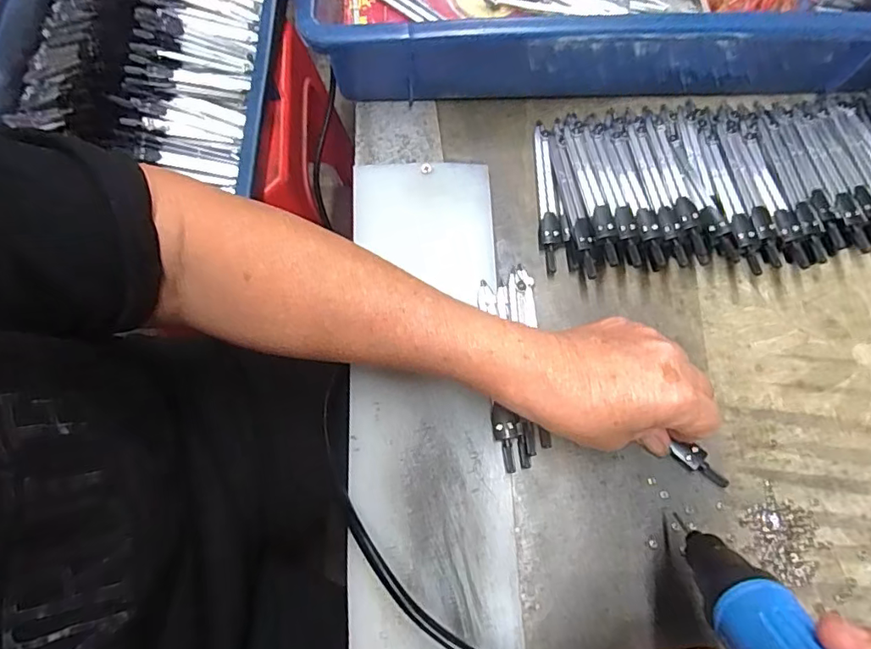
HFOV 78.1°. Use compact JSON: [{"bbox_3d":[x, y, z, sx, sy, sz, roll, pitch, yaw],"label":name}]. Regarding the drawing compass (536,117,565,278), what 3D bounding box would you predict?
[{"bbox_3d":[0.075,-0.089,0.366,0.014,0.008,0.111,-4,74,0],"label":"drawing compass"}]

